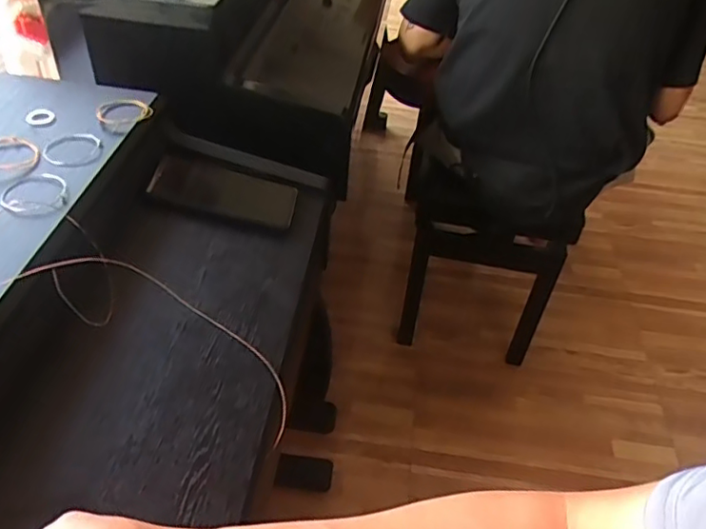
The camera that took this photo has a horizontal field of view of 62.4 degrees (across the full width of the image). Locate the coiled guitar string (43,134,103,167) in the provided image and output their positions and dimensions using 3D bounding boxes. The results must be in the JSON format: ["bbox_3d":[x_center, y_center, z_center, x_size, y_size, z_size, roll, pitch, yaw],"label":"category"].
[{"bbox_3d":[-0.275,-0.113,0.573,0.053,0.005,0.050,-12,45,-18],"label":"coiled guitar string"}]

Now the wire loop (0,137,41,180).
[{"bbox_3d":[-0.329,-0.103,0.558,0.059,0.009,0.059,3,43,-3],"label":"wire loop"}]

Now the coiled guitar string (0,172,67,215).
[{"bbox_3d":[-0.288,-0.062,0.525,0.055,0.012,0.073,-11,45,-17],"label":"coiled guitar string"}]

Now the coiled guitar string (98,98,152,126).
[{"bbox_3d":[-0.246,-0.166,0.627,0.055,0.009,0.065,-11,45,-17],"label":"coiled guitar string"}]

